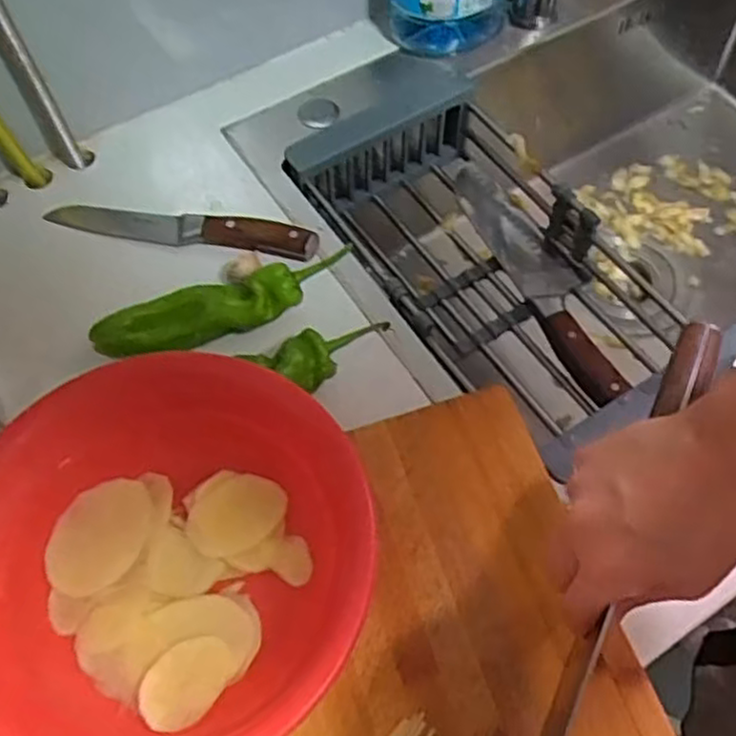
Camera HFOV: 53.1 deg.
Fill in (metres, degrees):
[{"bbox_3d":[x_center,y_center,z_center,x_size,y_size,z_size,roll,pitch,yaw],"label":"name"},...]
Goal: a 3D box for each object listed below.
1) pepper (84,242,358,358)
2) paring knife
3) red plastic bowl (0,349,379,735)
[{"bbox_3d":[-0.103,-0.044,0.536,0.187,0.032,0.037,-21,62,-9],"label":"pepper"},{"bbox_3d":[-0.151,-0.112,0.590,0.224,0.016,0.028,9,61,9],"label":"paring knife"},{"bbox_3d":[-0.110,0.109,0.419,0.221,0.078,0.220,-2,60,3],"label":"red plastic bowl"}]

